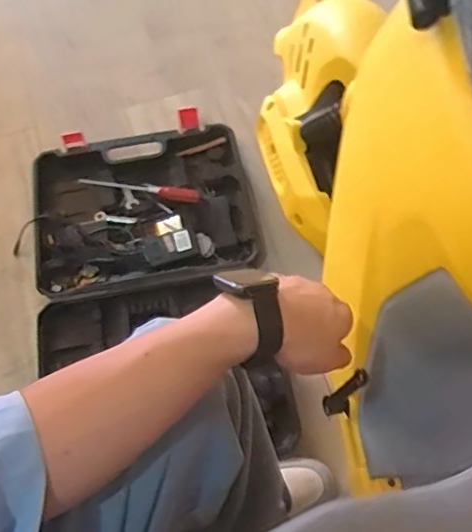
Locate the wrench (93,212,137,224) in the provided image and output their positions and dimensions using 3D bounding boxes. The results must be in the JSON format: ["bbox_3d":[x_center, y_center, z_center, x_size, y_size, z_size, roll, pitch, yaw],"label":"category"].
[{"bbox_3d":[-0.240,-0.096,1.133,0.085,0.004,0.021,4,65,2],"label":"wrench"}]

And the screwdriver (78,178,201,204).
[{"bbox_3d":[-0.195,-0.158,1.148,0.253,0.023,0.032,11,66,6],"label":"screwdriver"}]

